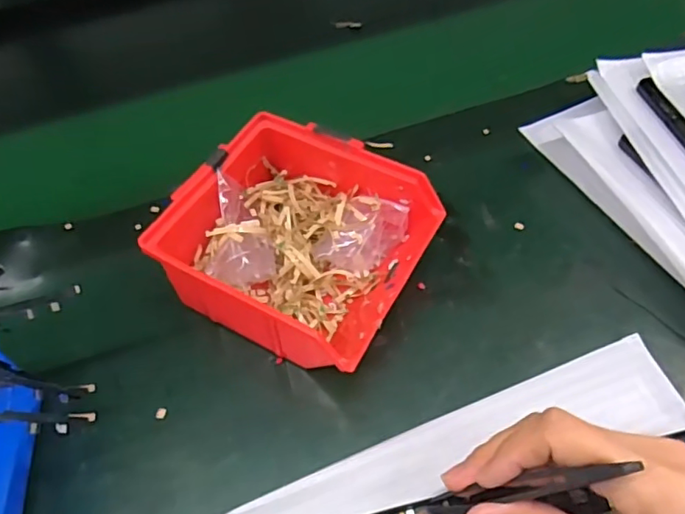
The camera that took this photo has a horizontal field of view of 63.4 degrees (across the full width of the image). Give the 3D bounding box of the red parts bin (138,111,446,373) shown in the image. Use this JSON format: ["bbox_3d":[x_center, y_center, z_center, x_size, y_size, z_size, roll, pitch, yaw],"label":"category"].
[{"bbox_3d":[-0.023,-0.007,0.333,0.130,0.070,0.116,22,58,18],"label":"red parts bin"}]

